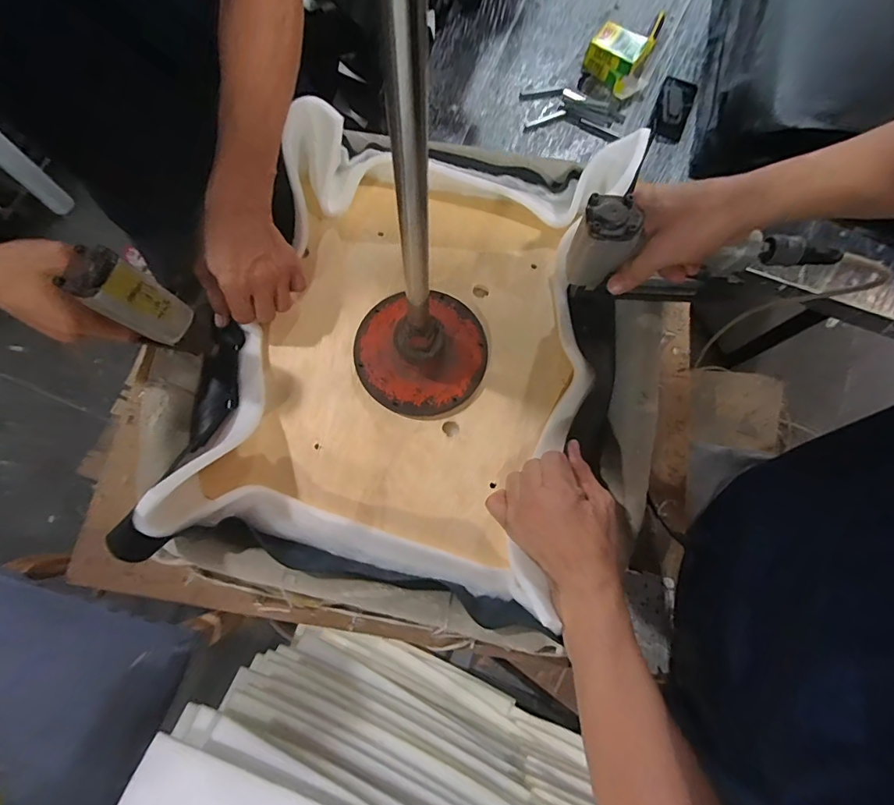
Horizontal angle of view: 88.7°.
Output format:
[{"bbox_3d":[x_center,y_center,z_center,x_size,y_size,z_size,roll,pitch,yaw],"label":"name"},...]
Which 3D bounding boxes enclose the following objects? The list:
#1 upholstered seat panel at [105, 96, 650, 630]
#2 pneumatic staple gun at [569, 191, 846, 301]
[{"bbox_3d":[-0.043,-0.065,0.483,0.413,0.091,0.496,11,75,1],"label":"upholstered seat panel"},{"bbox_3d":[0.238,-0.142,0.462,0.251,0.110,0.039,5,75,-6],"label":"pneumatic staple gun"}]

